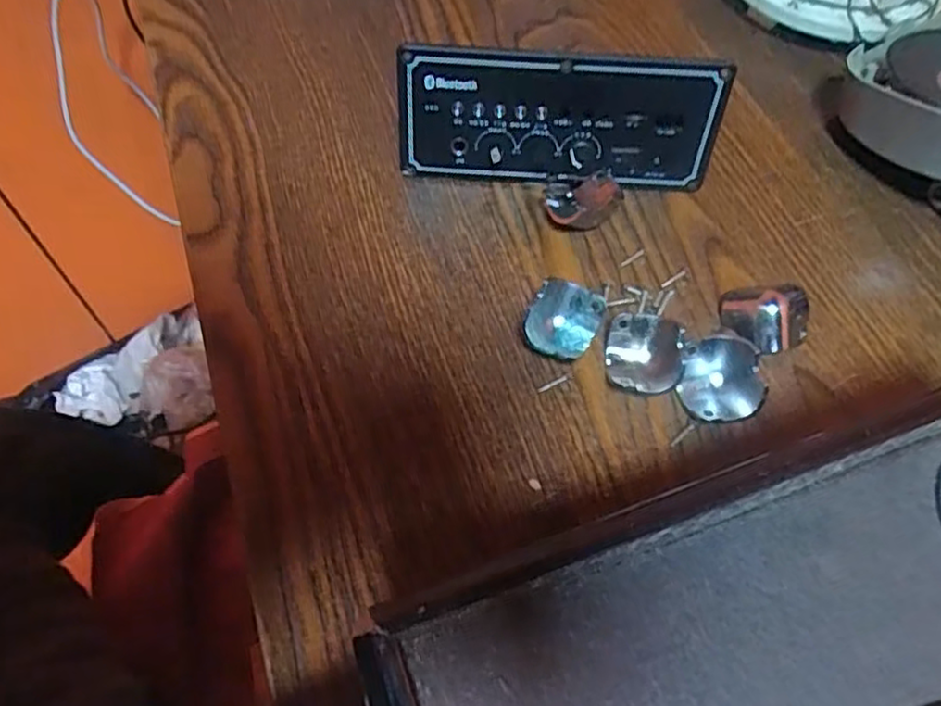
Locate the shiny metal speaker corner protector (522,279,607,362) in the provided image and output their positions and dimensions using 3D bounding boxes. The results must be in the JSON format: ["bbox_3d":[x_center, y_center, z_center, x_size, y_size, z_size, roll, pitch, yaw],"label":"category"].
[{"bbox_3d":[0.040,-0.013,0.292,0.028,0.020,0.032,22,61,9],"label":"shiny metal speaker corner protector"}]

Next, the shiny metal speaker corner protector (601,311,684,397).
[{"bbox_3d":[0.072,0.000,0.285,0.027,0.020,0.033,1,60,-3],"label":"shiny metal speaker corner protector"}]

